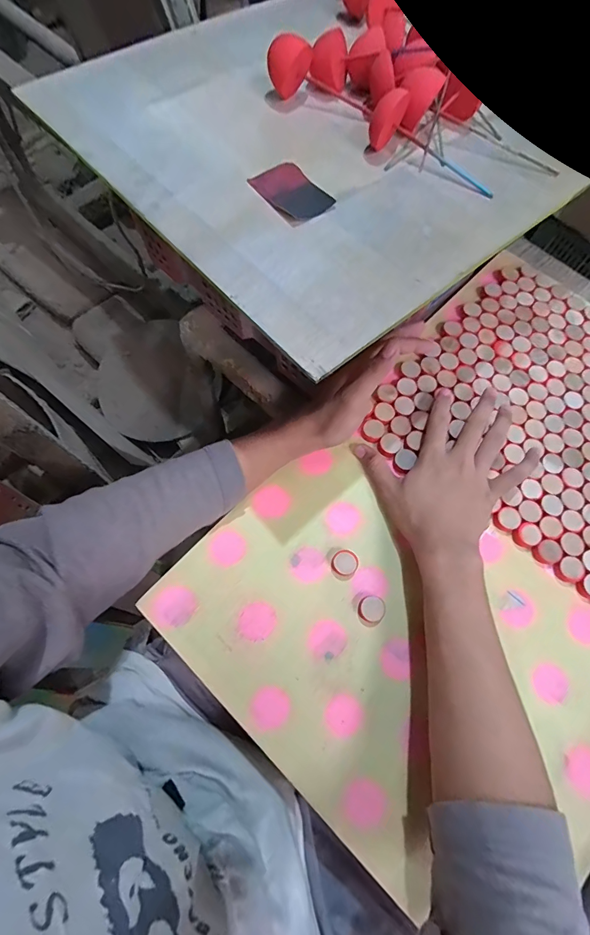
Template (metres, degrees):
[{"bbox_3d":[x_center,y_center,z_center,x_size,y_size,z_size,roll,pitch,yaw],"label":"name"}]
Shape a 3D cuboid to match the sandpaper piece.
[{"bbox_3d":[-0.002,-0.208,0.305,0.041,0.004,0.061,-35,77,-14],"label":"sandpaper piece"}]

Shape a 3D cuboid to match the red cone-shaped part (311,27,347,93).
[{"bbox_3d":[0.031,-0.350,0.347,0.028,0.033,0.031,12,70,0],"label":"red cone-shaped part"}]

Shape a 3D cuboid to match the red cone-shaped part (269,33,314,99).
[{"bbox_3d":[-0.004,-0.334,0.337,0.035,0.035,0.028,3,71,-3],"label":"red cone-shaped part"}]

